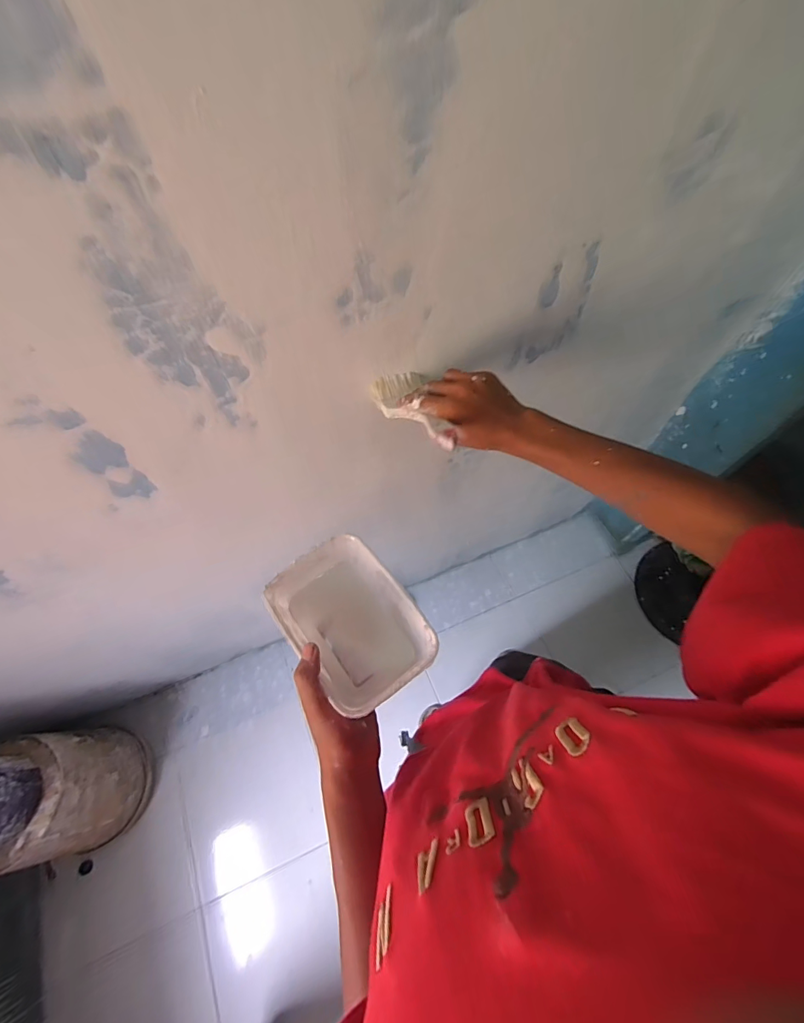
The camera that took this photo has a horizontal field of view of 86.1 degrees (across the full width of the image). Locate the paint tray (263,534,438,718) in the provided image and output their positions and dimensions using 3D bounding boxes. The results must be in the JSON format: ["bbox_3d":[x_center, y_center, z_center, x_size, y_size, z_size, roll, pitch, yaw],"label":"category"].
[{"bbox_3d":[-0.051,0.117,0.455,0.115,0.065,0.167,-35,66,-15],"label":"paint tray"}]

